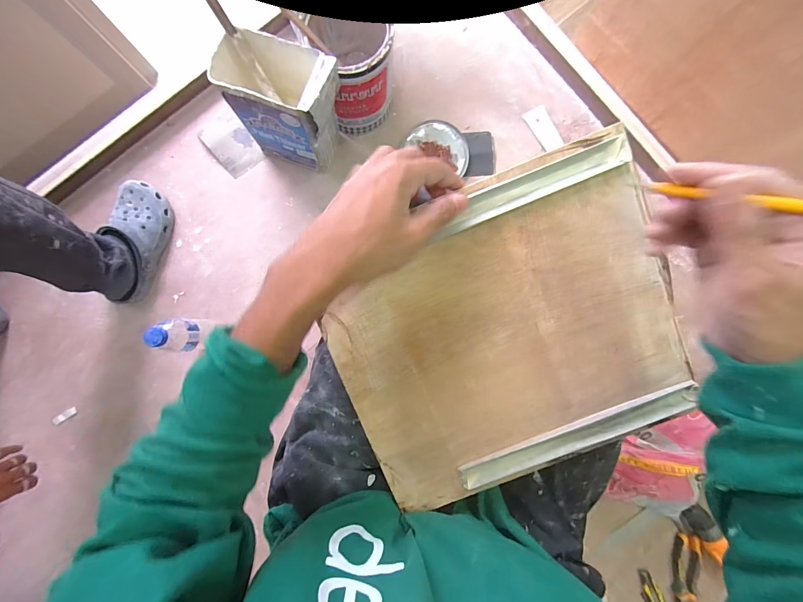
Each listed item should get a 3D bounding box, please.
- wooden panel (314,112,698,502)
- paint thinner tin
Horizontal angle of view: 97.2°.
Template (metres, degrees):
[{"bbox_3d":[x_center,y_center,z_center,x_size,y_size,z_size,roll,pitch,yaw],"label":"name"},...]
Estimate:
[{"bbox_3d":[0.096,0.032,0.333,0.305,0.007,0.274,-21,98,3],"label":"wooden panel"},{"bbox_3d":[-0.208,-0.351,0.653,0.181,0.216,0.111,16,87,-2],"label":"paint thinner tin"}]

